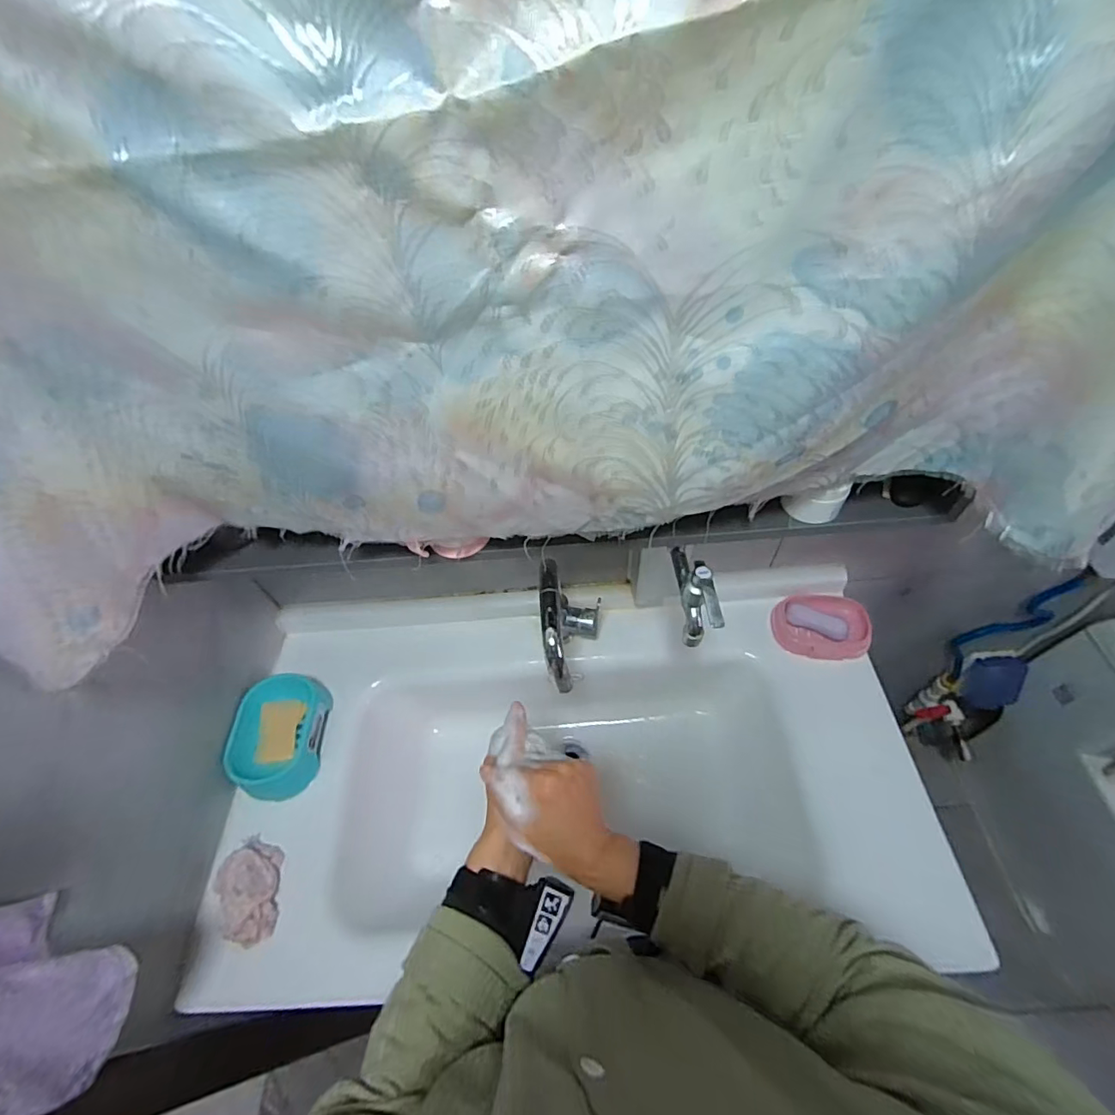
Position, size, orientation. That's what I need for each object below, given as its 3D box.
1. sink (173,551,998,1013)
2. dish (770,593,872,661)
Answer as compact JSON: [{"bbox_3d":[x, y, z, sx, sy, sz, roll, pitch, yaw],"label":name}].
[{"bbox_3d":[0.009,0.299,0.746,0.885,0.215,0.476,-5,54,2],"label":"sink"},{"bbox_3d":[0.401,0.103,0.795,0.137,0.028,0.107,7,55,10],"label":"dish"}]

